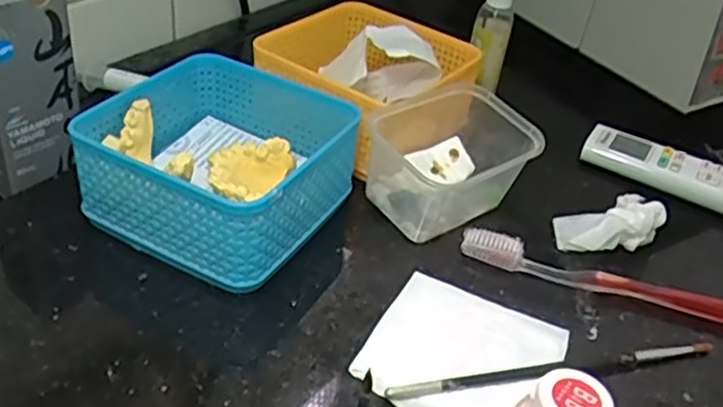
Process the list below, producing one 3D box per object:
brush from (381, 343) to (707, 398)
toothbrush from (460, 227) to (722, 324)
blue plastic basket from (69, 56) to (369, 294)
[{"bbox_3d":[0.103,0.087,0.364,0.186,0.008,0.013,-4,38,-15],"label":"brush"},{"bbox_3d":[0.154,0.048,0.424,0.189,0.015,0.018,16,37,11],"label":"toothbrush"},{"bbox_3d":[-0.089,-0.025,0.436,0.138,0.065,0.130,22,39,19],"label":"blue plastic basket"}]

